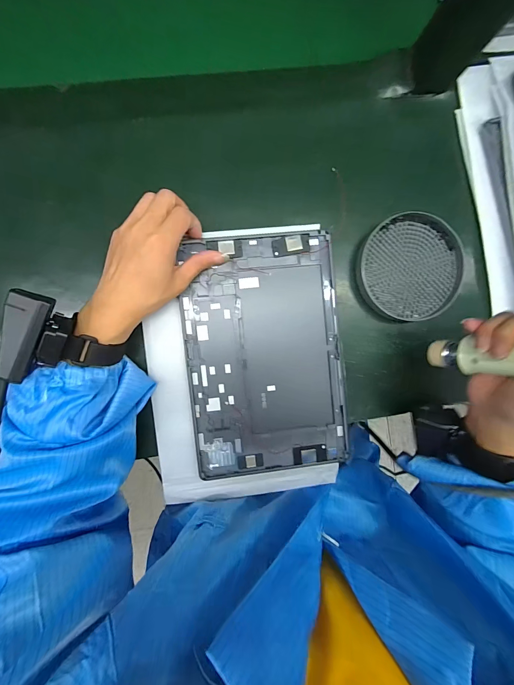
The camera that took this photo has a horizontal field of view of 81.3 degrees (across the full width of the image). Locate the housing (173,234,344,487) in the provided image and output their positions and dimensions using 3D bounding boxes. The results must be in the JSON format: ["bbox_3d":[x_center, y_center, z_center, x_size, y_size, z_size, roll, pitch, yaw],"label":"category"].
[{"bbox_3d":[0.010,0.015,0.326,0.163,0.009,0.254,-5,94,-4],"label":"housing"}]

